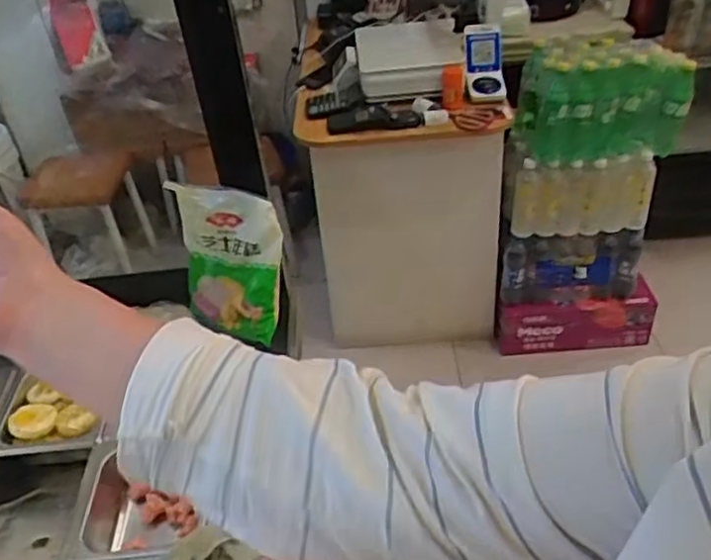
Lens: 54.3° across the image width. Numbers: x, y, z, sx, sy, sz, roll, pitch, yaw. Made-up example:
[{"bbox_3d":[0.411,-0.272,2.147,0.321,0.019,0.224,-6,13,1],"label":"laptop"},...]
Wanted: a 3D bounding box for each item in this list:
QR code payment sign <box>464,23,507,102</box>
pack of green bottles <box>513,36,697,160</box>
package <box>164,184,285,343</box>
[{"bbox_3d":[0.311,-0.529,1.670,0.092,0.036,0.206,-2,74,4],"label":"QR code payment sign"},{"bbox_3d":[0.592,-0.434,1.666,0.390,0.243,0.196,4,38,12],"label":"pack of green bottles"},{"bbox_3d":[-0.188,-0.031,1.014,0.184,0.218,0.042,19,26,21],"label":"package"}]

